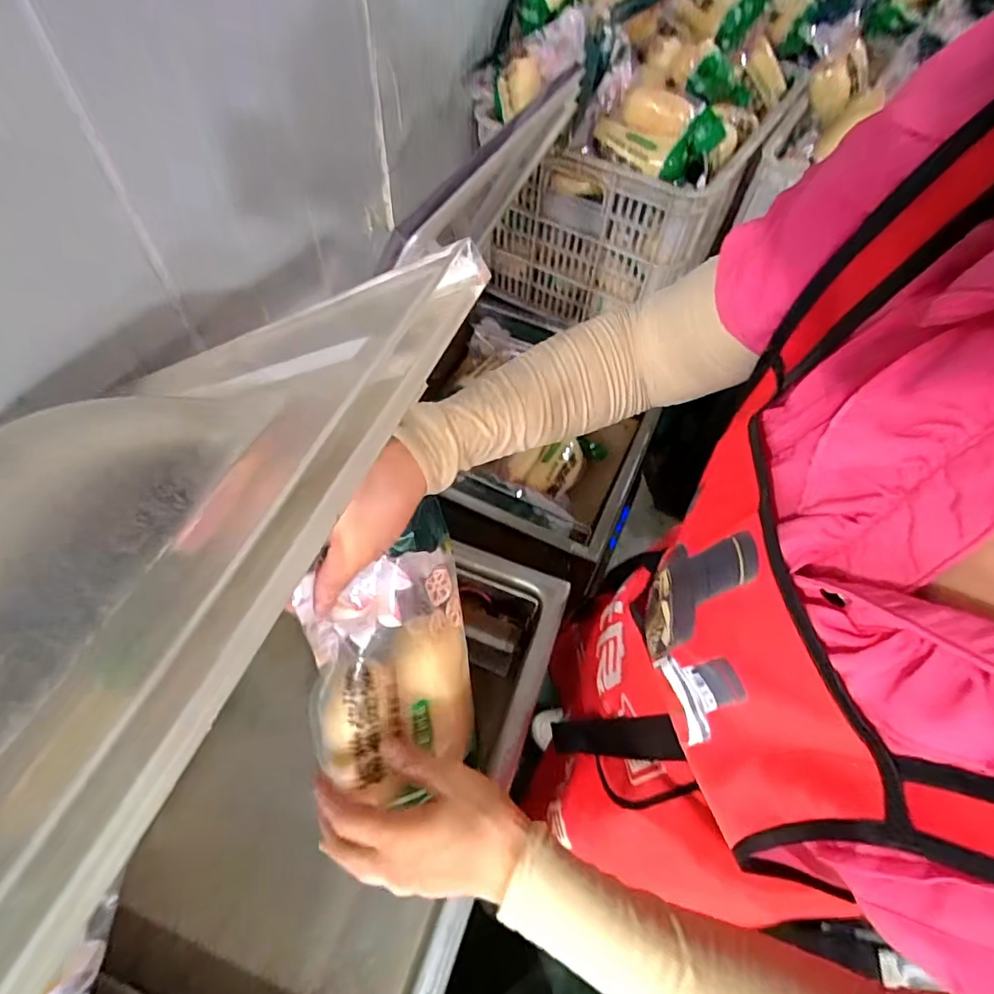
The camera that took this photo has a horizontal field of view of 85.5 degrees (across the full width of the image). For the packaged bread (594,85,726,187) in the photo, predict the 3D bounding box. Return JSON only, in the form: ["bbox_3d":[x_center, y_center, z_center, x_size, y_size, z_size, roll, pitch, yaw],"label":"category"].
[{"bbox_3d":[0.242,-0.540,0.796,0.181,0.078,0.099,21,58,10],"label":"packaged bread"}]

